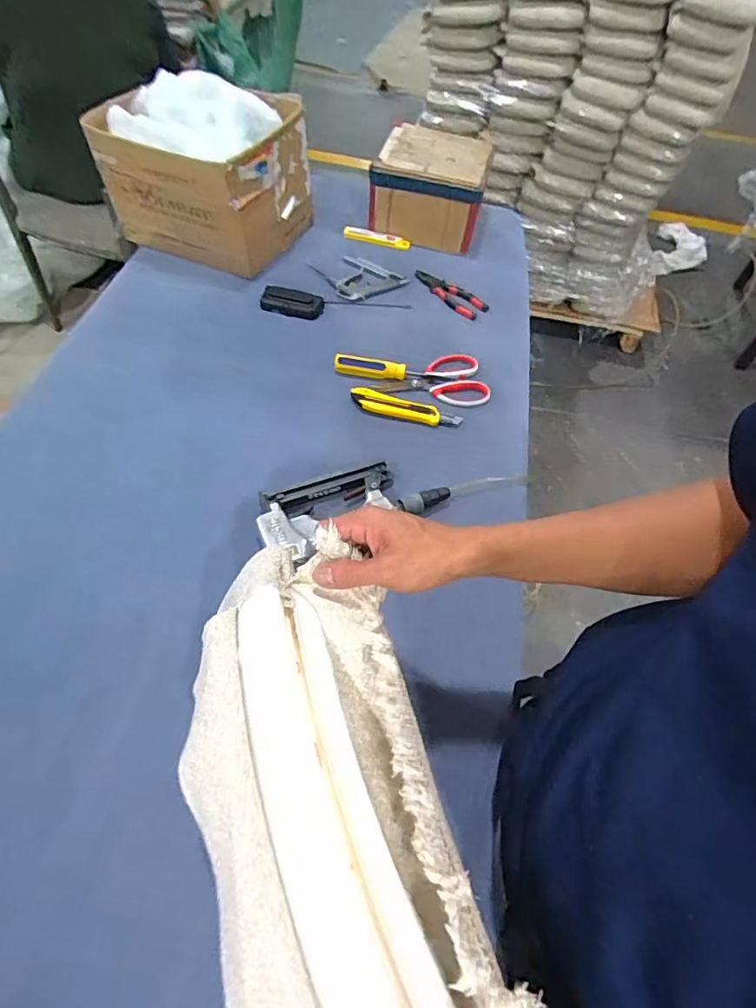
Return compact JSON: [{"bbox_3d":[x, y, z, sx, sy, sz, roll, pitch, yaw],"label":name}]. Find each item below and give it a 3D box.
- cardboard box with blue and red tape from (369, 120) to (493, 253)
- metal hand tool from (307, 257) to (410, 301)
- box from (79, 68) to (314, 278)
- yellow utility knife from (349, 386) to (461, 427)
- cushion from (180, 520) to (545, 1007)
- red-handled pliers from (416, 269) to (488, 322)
[{"bbox_3d":[0.106,-0.642,1.018,0.217,0.127,0.176,11,56,4],"label":"cardboard box with blue and red tape"},{"bbox_3d":[-0.035,-0.433,0.950,0.139,0.010,0.129,-29,63,-21],"label":"metal hand tool"},{"bbox_3d":[-0.306,-0.614,0.919,0.307,0.204,0.251,24,58,12],"label":"box"},{"bbox_3d":[0.042,-0.147,0.773,0.169,0.018,0.038,14,57,5],"label":"yellow utility knife"},{"bbox_3d":[-0.043,0.213,0.347,0.187,0.109,0.416,-22,62,4],"label":"cushion"},{"bbox_3d":[0.130,-0.394,0.935,0.156,0.010,0.052,37,62,19],"label":"red-handled pliers"}]

